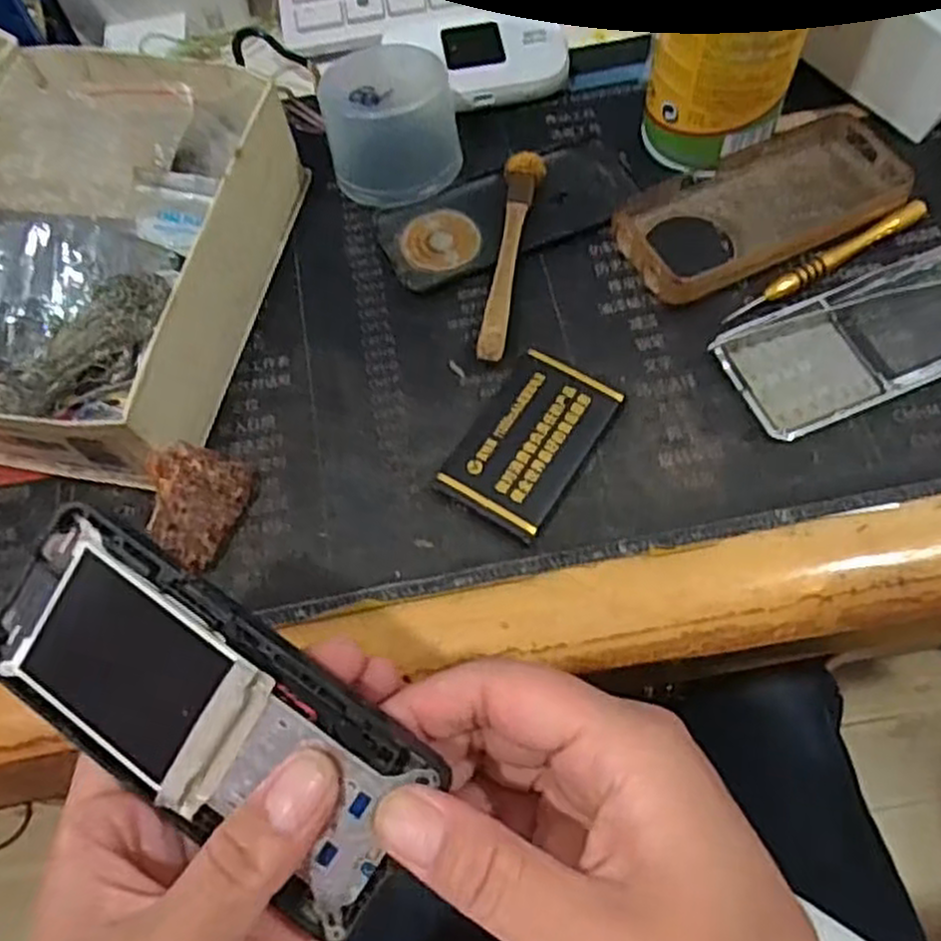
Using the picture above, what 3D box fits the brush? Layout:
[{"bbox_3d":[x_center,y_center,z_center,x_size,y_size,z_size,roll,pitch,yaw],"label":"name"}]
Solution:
[{"bbox_3d":[0.017,-0.100,0.370,0.016,0.010,0.116,9,68,7],"label":"brush"}]

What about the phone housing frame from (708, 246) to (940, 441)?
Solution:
[{"bbox_3d":[0.174,-0.058,0.349,0.127,0.005,0.056,-22,67,-6],"label":"phone housing frame"}]

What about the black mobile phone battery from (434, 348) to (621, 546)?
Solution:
[{"bbox_3d":[0.025,-0.011,0.335,0.047,0.009,0.075,30,72,15],"label":"black mobile phone battery"}]

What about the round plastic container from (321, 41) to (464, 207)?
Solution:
[{"bbox_3d":[-0.037,-0.166,0.381,0.061,0.050,0.057,-1,67,3],"label":"round plastic container"}]

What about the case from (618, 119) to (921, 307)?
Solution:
[{"bbox_3d":[0.135,-0.125,0.377,0.133,0.019,0.066,-27,68,-8],"label":"case"}]

